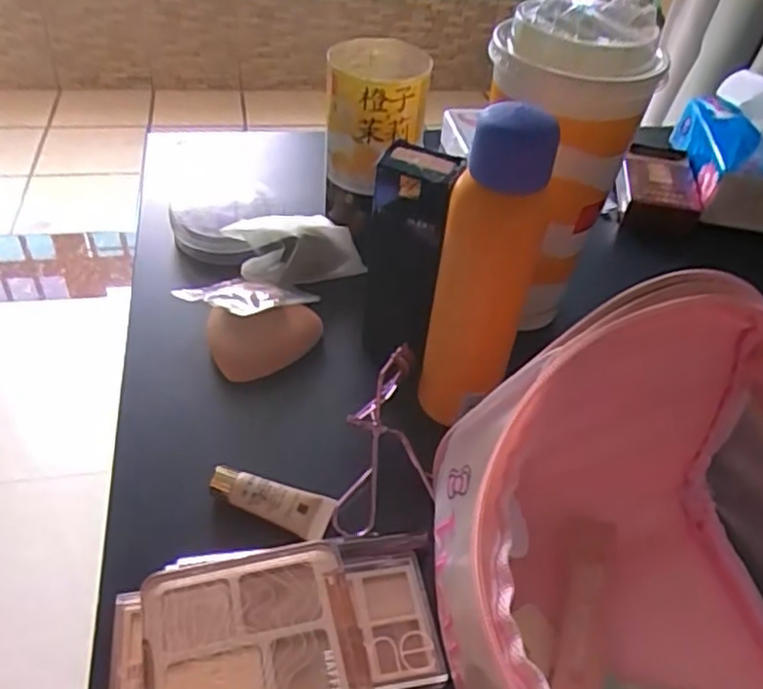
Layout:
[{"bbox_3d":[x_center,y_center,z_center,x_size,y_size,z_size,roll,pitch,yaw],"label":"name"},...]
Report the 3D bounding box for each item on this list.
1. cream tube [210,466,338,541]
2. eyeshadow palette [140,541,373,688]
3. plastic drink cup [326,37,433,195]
[{"bbox_3d":[-0.052,0.074,0.323,0.059,0.009,0.020,21,43,-2],"label":"cream tube"},{"bbox_3d":[-0.048,0.120,0.260,0.080,0.016,0.080,-6,44,-14],"label":"eyeshadow palette"},{"bbox_3d":[-0.004,-0.153,0.453,0.064,0.078,0.079,2,43,-5],"label":"plastic drink cup"}]

